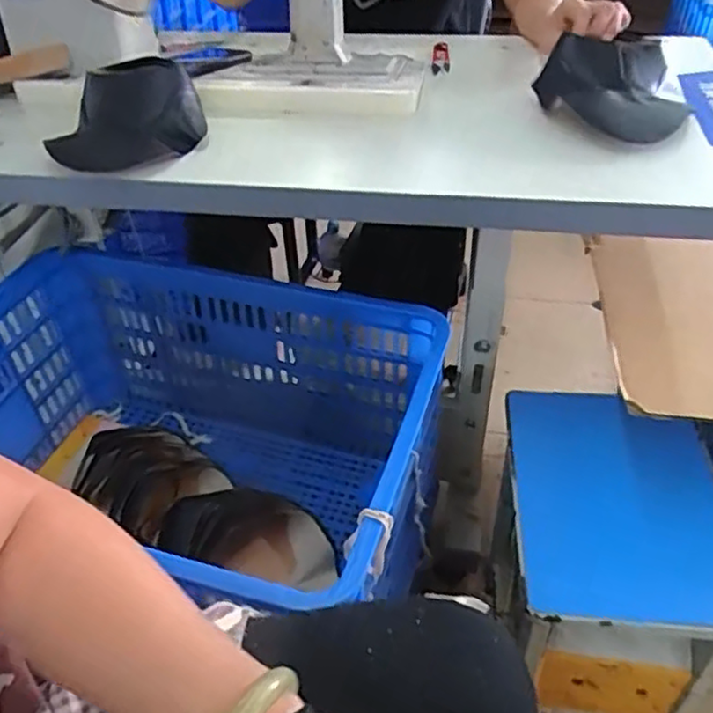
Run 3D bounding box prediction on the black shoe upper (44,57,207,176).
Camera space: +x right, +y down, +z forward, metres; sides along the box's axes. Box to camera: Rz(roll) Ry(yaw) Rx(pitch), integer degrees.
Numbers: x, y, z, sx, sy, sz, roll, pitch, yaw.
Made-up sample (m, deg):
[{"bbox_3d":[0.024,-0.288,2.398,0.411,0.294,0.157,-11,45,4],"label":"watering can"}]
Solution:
[{"bbox_3d":[-0.255,-0.278,0.771,0.152,0.061,0.183,2,41,4],"label":"black shoe upper"}]

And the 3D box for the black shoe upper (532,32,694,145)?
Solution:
[{"bbox_3d":[0.302,-0.320,0.795,0.171,0.068,0.143,13,43,17],"label":"black shoe upper"}]

